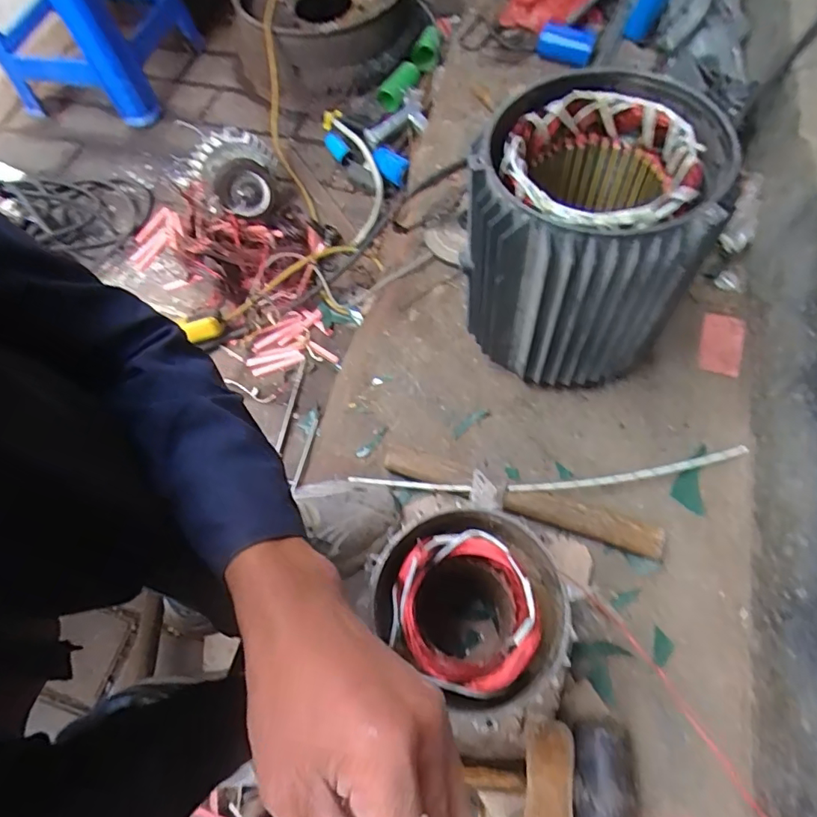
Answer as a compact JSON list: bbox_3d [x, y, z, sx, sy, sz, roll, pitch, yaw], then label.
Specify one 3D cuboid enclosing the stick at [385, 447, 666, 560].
[{"bbox_3d":[0.123,0.103,0.575,0.316,0.033,0.032,18,66,11],"label":"stick"}]

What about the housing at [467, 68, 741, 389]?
[{"bbox_3d":[0.191,-0.182,0.583,0.229,0.266,0.233,18,67,11],"label":"housing"}]

